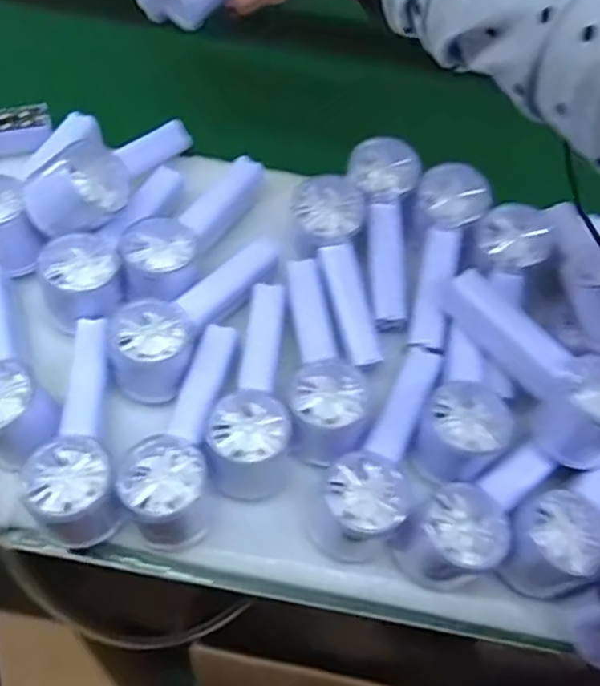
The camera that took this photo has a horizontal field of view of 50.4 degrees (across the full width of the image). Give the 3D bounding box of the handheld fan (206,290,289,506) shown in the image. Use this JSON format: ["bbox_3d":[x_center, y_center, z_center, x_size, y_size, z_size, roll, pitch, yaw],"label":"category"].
[{"bbox_3d":[-0.034,0.027,0.451,0.056,0.052,0.153,-1,65,-4],"label":"handheld fan"}]

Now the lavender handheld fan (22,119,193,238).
[{"bbox_3d":[-0.138,-0.142,0.493,0.058,0.050,0.155,35,52,12],"label":"lavender handheld fan"}]

